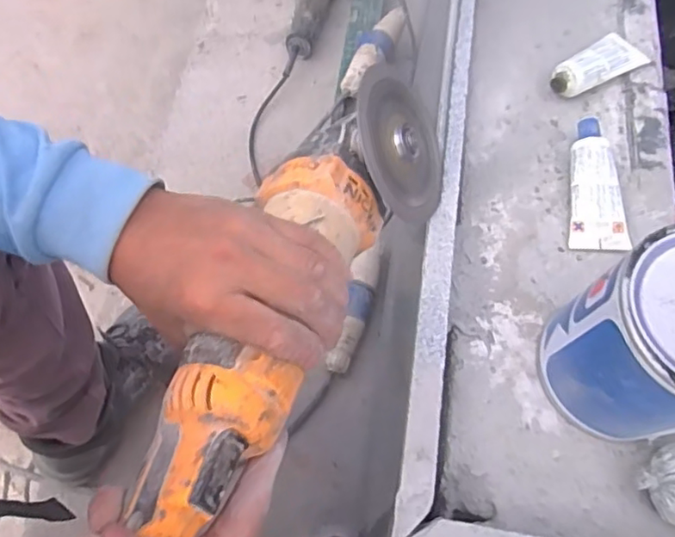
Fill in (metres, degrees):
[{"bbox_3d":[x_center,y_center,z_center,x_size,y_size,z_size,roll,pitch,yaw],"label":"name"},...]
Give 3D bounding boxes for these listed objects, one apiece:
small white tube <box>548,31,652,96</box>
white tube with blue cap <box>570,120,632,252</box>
[{"bbox_3d":[0.231,-0.182,0.526,0.103,0.025,0.040,-33,70,-15],"label":"small white tube"},{"bbox_3d":[0.203,-0.068,0.468,0.040,0.018,0.110,4,65,0],"label":"white tube with blue cap"}]

